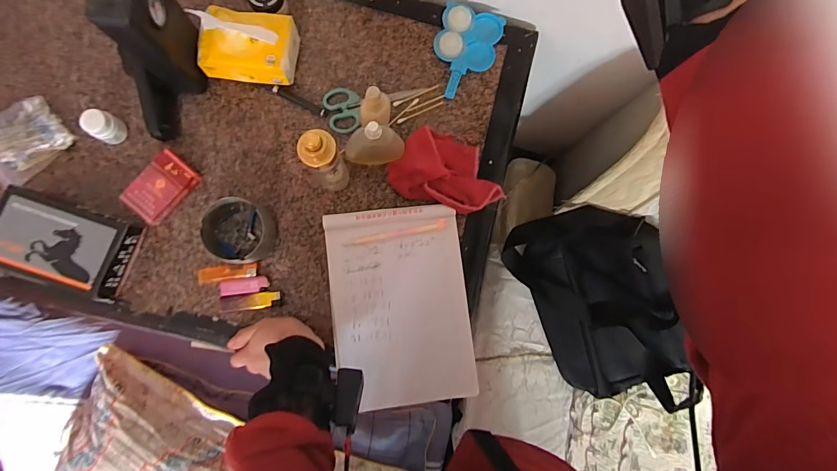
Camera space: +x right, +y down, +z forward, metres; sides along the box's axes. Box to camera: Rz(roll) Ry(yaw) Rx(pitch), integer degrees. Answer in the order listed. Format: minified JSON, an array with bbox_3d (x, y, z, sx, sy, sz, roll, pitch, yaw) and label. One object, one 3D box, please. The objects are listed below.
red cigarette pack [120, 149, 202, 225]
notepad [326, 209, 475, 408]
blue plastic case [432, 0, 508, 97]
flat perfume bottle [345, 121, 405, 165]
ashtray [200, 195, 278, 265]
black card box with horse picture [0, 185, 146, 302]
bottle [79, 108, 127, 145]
[{"bbox_3d":[-0.357,-0.066,0.555,0.061,0.027,0.093,41,83,-1],"label":"red cigarette pack"},{"bbox_3d":[-0.025,0.100,0.564,0.186,0.011,0.271,-7,87,-3],"label":"notepad"},{"bbox_3d":[0.069,-0.277,0.601,0.092,0.021,0.139,18,84,-3],"label":"blue plastic case"},{"bbox_3d":[-0.058,-0.120,0.533,0.076,0.119,0.030,2,85,-3],"label":"flat perfume bottle"},{"bbox_3d":[-0.246,-0.006,0.548,0.085,0.041,0.085,0,85,-5],"label":"ashtray"},{"bbox_3d":[-0.467,0.015,0.526,0.160,0.056,0.112,17,84,-3],"label":"black card box with horse picture"},{"bbox_3d":[-0.430,-0.149,0.547,0.034,0.045,0.037,0,85,-5],"label":"bottle"}]

